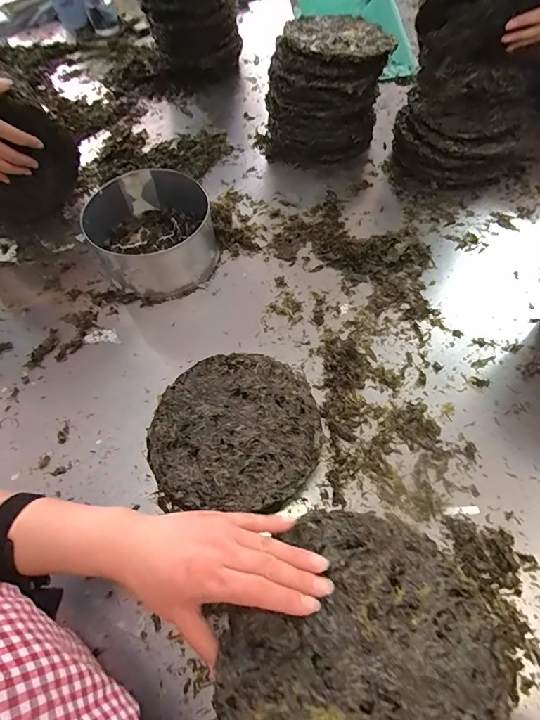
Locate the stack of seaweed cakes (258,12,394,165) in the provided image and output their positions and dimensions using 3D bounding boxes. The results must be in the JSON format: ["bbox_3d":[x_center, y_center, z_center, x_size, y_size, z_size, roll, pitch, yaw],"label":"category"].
[{"bbox_3d":[0.101,-0.497,0.734,0.195,0.169,0.205,17,61,12],"label":"stack of seaweed cakes"}]

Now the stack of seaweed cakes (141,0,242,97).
[{"bbox_3d":[-0.166,-0.738,0.821,0.188,0.274,0.188,-4,59,-1],"label":"stack of seaweed cakes"}]

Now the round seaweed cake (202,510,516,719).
[{"bbox_3d":[0.065,0.212,0.274,0.182,0.027,0.193,-1,59,1],"label":"round seaweed cake"}]

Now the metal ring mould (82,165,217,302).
[{"bbox_3d":[-0.182,-0.196,0.614,0.182,0.086,0.187,-18,60,-9],"label":"metal ring mould"}]

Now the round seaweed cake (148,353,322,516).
[{"bbox_3d":[-0.040,0.083,0.473,0.191,0.030,0.185,1,59,3],"label":"round seaweed cake"}]

